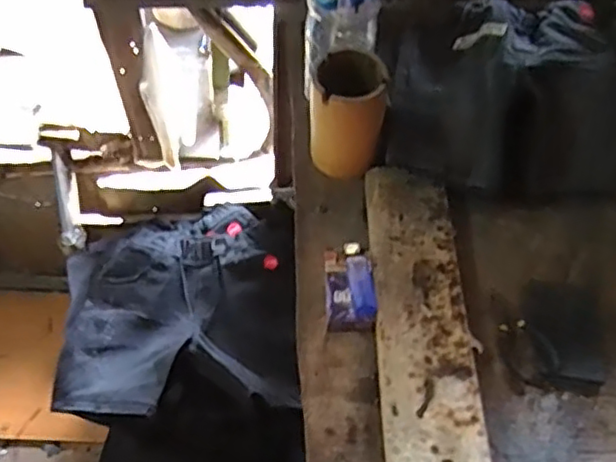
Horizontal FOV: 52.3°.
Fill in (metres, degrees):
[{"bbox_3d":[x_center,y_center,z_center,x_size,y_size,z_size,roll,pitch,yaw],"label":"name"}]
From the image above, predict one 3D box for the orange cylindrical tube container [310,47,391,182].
[{"bbox_3d":[0.049,-0.138,0.752,0.082,0.124,0.086,0,57,0],"label":"orange cylindrical tube container"}]

